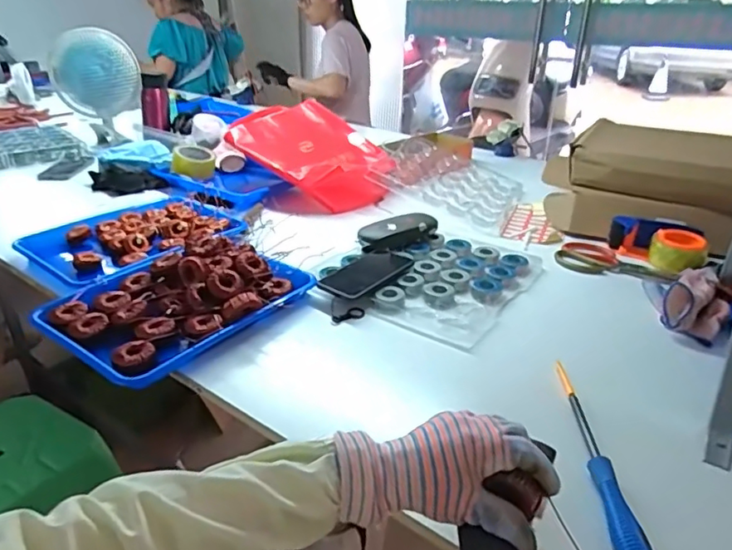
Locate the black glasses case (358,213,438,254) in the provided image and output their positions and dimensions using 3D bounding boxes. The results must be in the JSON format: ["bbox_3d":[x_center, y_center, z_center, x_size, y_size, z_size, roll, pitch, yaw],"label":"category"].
[{"bbox_3d":[0.060,-0.074,0.978,0.153,0.047,0.052,-18,33,-32],"label":"black glasses case"}]

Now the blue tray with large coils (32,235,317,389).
[{"bbox_3d":[-0.268,0.020,0.786,0.256,0.057,0.322,21,34,34],"label":"blue tray with large coils"}]

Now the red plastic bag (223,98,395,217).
[{"bbox_3d":[-0.125,-0.267,1.263,0.296,0.162,0.400,-21,35,-36],"label":"red plastic bag"}]

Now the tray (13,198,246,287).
[{"bbox_3d":[-0.405,-0.073,0.983,0.250,0.032,0.321,22,34,35],"label":"tray"}]

